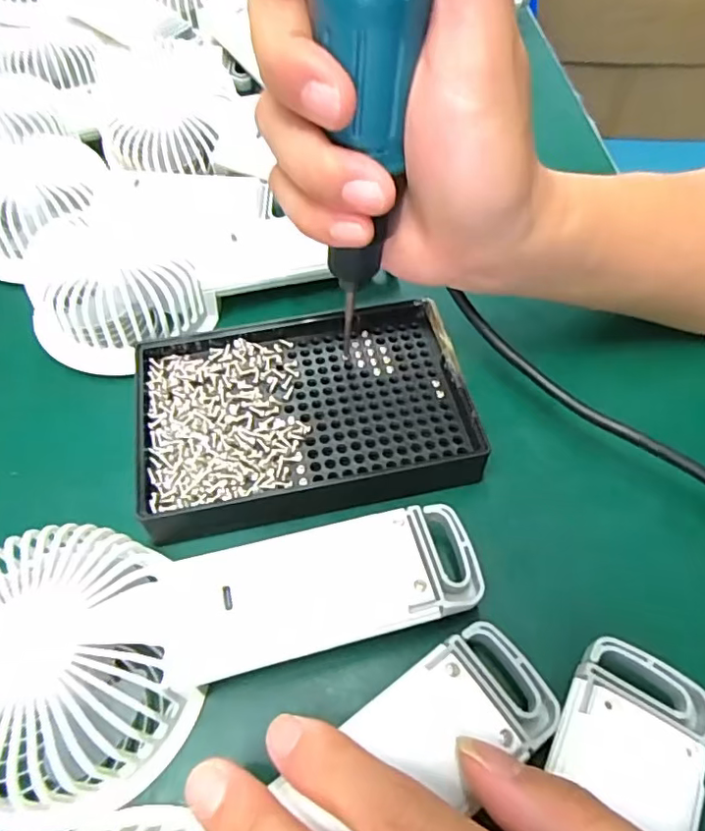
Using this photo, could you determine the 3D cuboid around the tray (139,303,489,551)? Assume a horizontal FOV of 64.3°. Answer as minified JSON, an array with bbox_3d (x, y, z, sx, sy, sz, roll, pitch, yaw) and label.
[{"bbox_3d":[-0.022,-0.004,0.246,0.138,0.022,0.097,-13,56,-9],"label":"tray"}]

